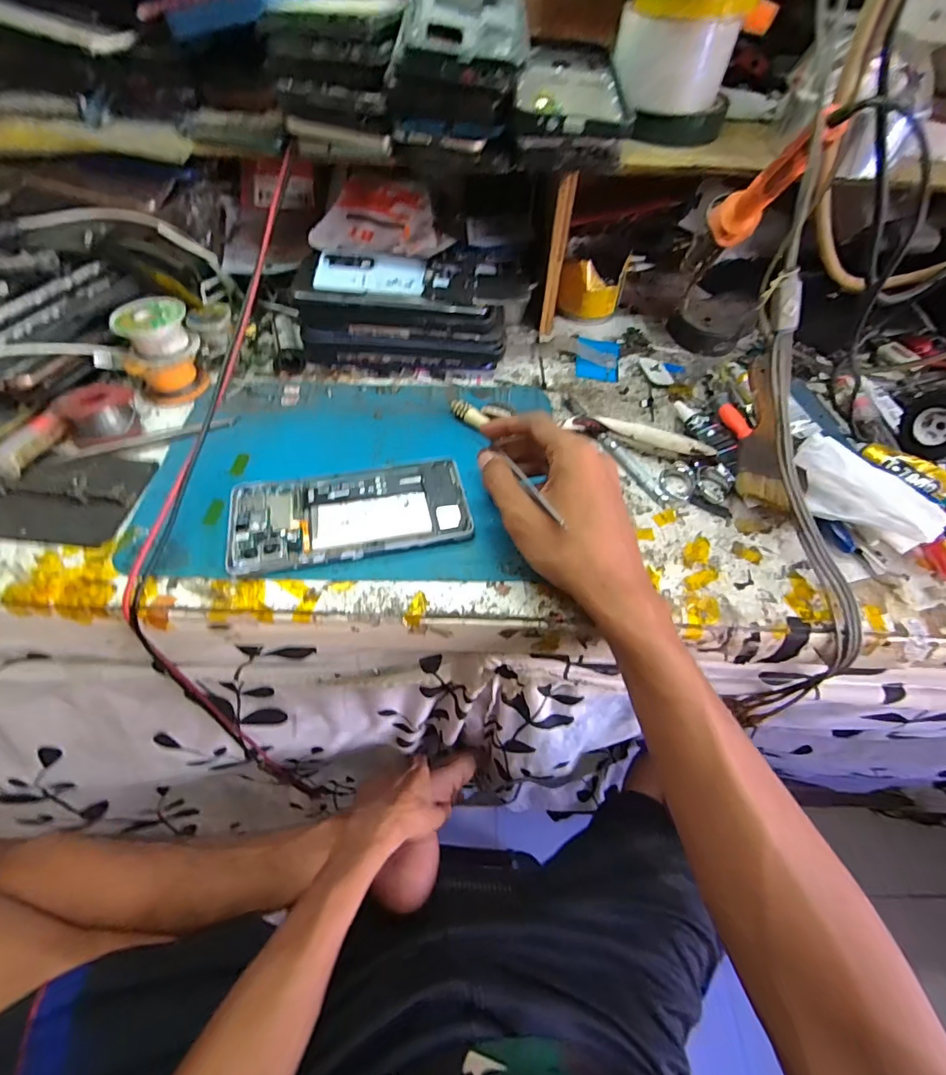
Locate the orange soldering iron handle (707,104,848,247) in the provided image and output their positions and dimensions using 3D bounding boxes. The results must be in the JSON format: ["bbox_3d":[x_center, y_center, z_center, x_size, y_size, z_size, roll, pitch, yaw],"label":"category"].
[{"bbox_3d":[0.202,-0.238,0.320,0.029,0.110,0.024,-2,95,-3],"label":"orange soldering iron handle"}]

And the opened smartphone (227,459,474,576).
[{"bbox_3d":[-0.082,-0.019,0.323,0.154,0.008,0.074,-9,55,-9],"label":"opened smartphone"}]

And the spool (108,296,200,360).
[{"bbox_3d":[-0.252,-0.164,0.385,0.052,0.033,0.047,-37,64,-25],"label":"spool"}]

